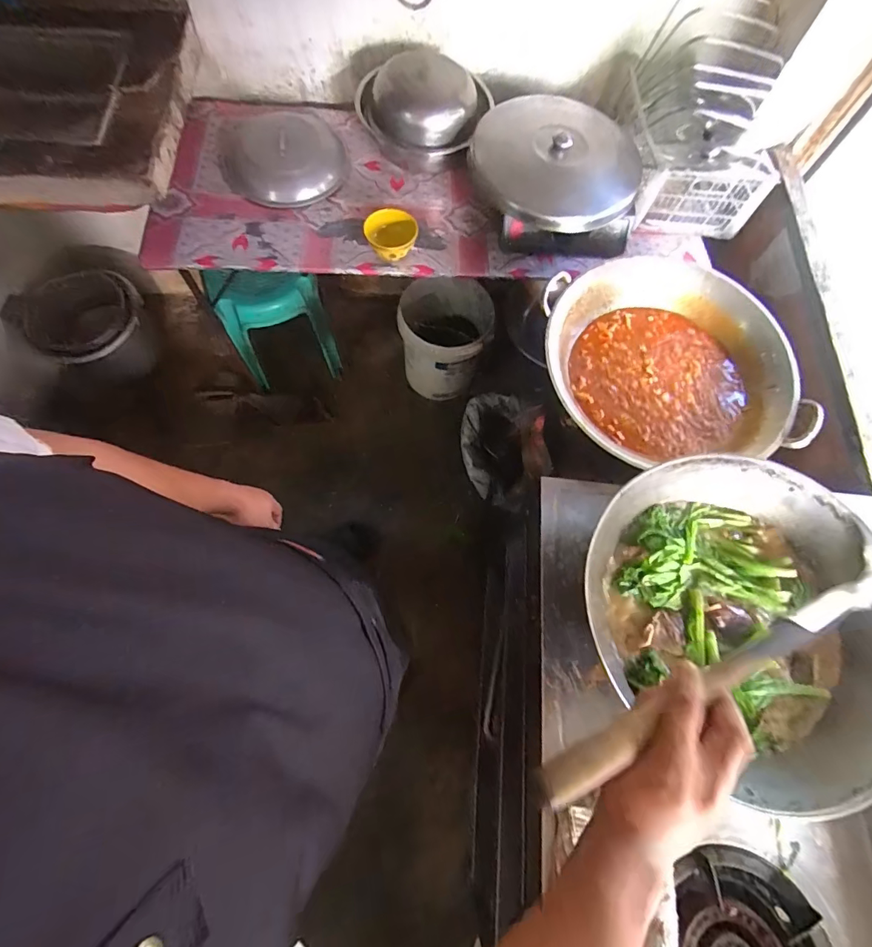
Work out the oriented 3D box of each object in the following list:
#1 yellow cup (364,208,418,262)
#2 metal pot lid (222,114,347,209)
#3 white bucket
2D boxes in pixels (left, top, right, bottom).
[{"bbox_3d":[-0.097,-0.518,0.976,0.113,0.081,0.101,-4,69,-4],"label":"yellow cup"},{"bbox_3d":[-0.358,-0.760,1.045,0.293,0.054,0.264,-17,71,-9],"label":"metal pot lid"},{"bbox_3d":[0.028,-0.471,1.570,0.294,0.347,0.293,1,69,-2],"label":"white bucket"}]

